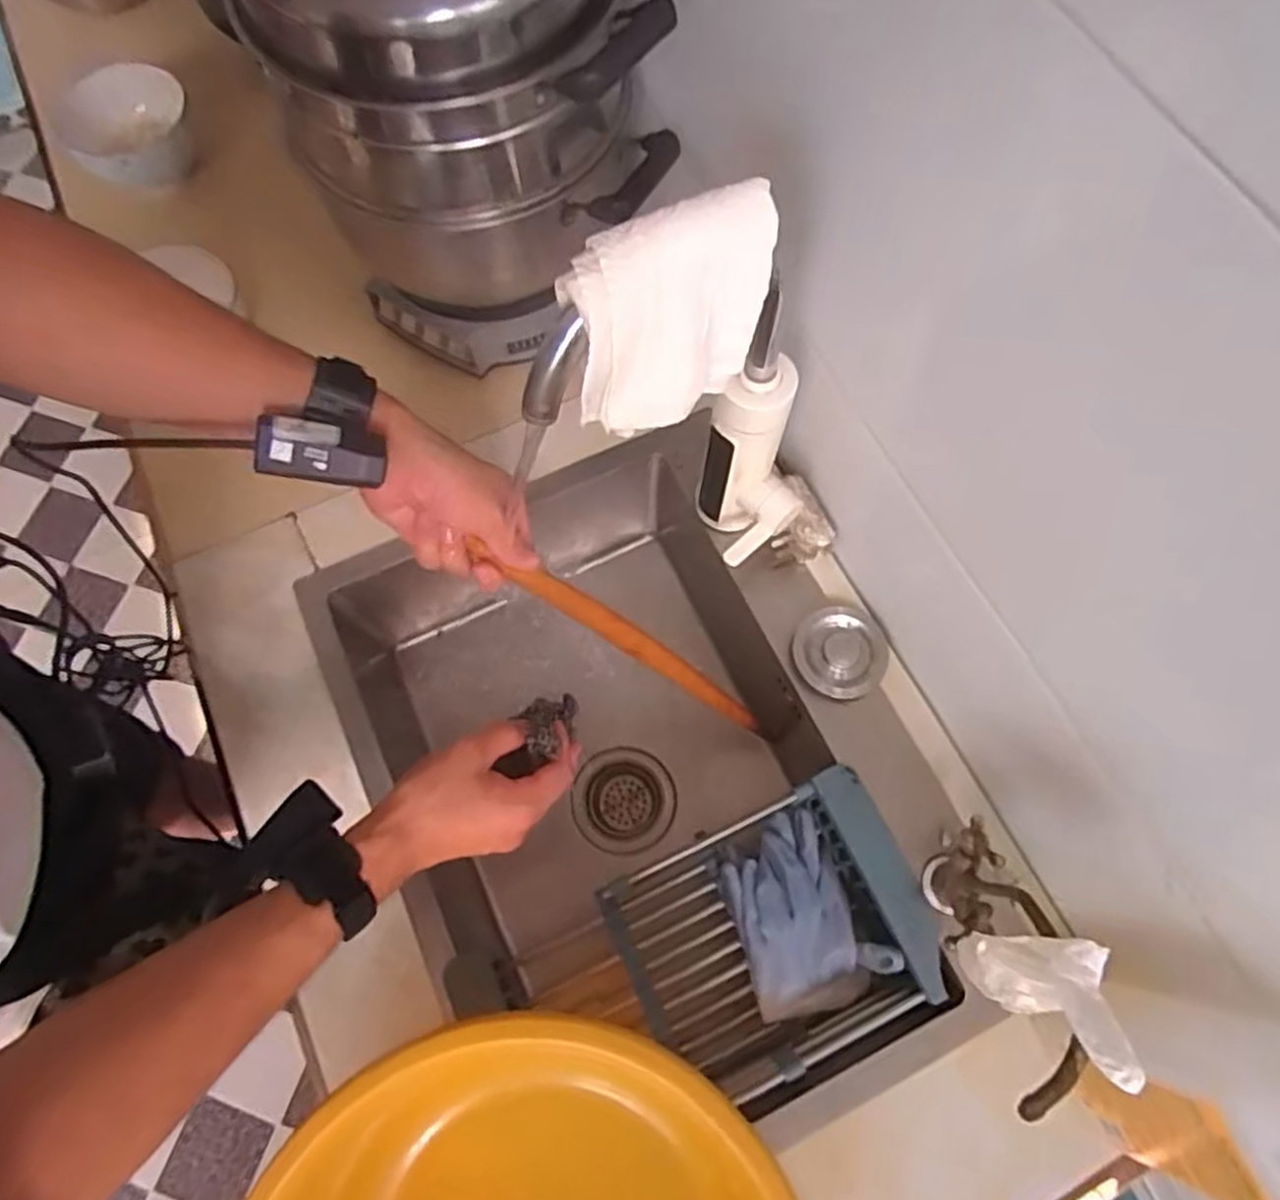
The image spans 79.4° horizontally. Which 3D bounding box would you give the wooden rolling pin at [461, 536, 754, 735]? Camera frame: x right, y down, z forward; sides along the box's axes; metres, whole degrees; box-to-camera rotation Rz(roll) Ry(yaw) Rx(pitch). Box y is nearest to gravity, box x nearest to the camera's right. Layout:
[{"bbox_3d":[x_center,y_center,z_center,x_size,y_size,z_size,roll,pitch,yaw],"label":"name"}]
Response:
[{"bbox_3d":[-0.001,0.040,0.666,0.021,0.337,0.023,0,63,48],"label":"wooden rolling pin"}]

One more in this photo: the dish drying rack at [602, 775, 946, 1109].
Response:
[{"bbox_3d":[0.108,0.285,0.657,0.242,0.077,0.189,-24,72,-7],"label":"dish drying rack"}]

